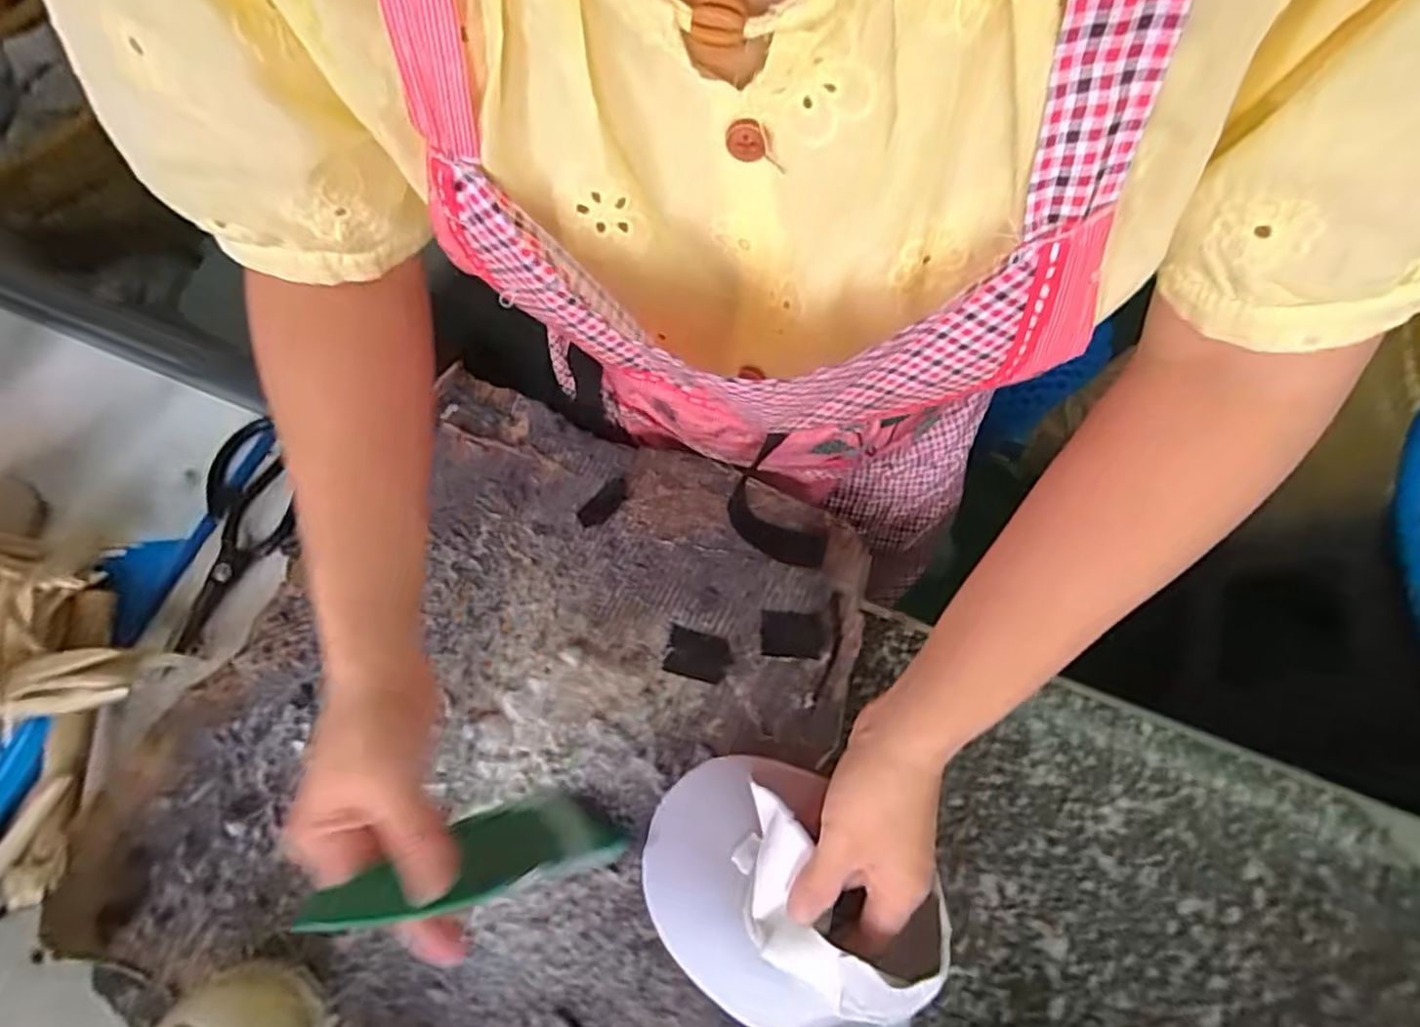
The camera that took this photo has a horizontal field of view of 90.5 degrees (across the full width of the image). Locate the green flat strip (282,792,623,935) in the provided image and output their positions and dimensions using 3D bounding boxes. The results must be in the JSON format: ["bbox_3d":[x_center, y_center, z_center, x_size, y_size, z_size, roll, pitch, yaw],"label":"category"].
[{"bbox_3d":[-0.100,0.147,0.296,0.125,0.010,0.036,-10,42,-28],"label":"green flat strip"}]

